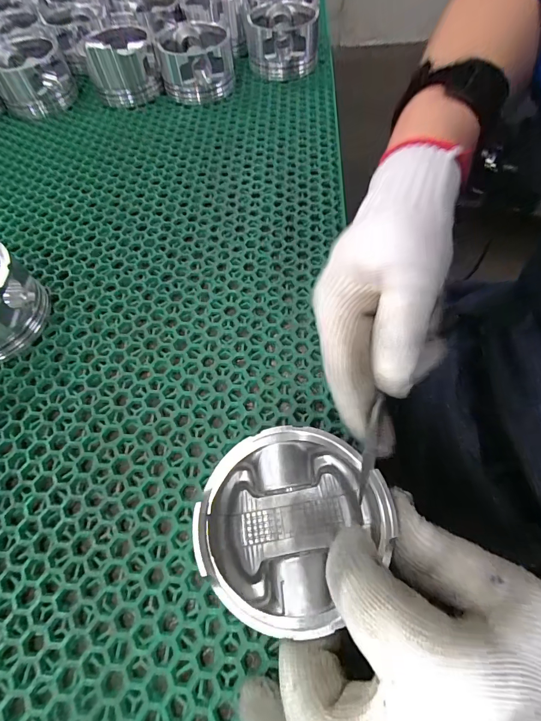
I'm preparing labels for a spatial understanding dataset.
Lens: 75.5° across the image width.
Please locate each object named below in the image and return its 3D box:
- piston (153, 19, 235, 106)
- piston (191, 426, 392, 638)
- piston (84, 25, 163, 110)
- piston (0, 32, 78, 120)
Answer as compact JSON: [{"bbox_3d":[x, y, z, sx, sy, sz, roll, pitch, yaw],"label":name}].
[{"bbox_3d":[-0.080,-0.320,0.378,0.075,0.049,0.074,-10,62,-3],"label":"piston"},{"bbox_3d":[0.007,0.072,0.159,0.081,0.044,0.072,-41,68,-18],"label":"piston"},{"bbox_3d":[-0.160,-0.323,0.383,0.072,0.049,0.068,-12,63,-4],"label":"piston"},{"bbox_3d":[-0.261,-0.315,0.384,0.078,0.049,0.079,-24,64,-10],"label":"piston"}]

